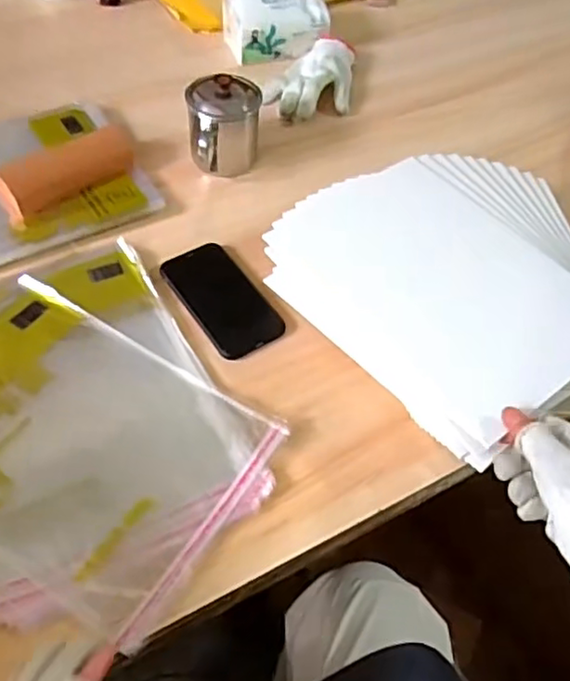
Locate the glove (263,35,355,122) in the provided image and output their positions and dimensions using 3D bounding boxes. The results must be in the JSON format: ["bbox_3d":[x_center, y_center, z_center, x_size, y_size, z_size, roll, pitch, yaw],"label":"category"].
[{"bbox_3d":[0.035,-0.368,0.898,0.120,0.042,0.162,7,54,1],"label":"glove"}]

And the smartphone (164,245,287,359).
[{"bbox_3d":[-0.071,-0.048,0.696,0.076,0.010,0.154,-28,60,-22],"label":"smartphone"}]

